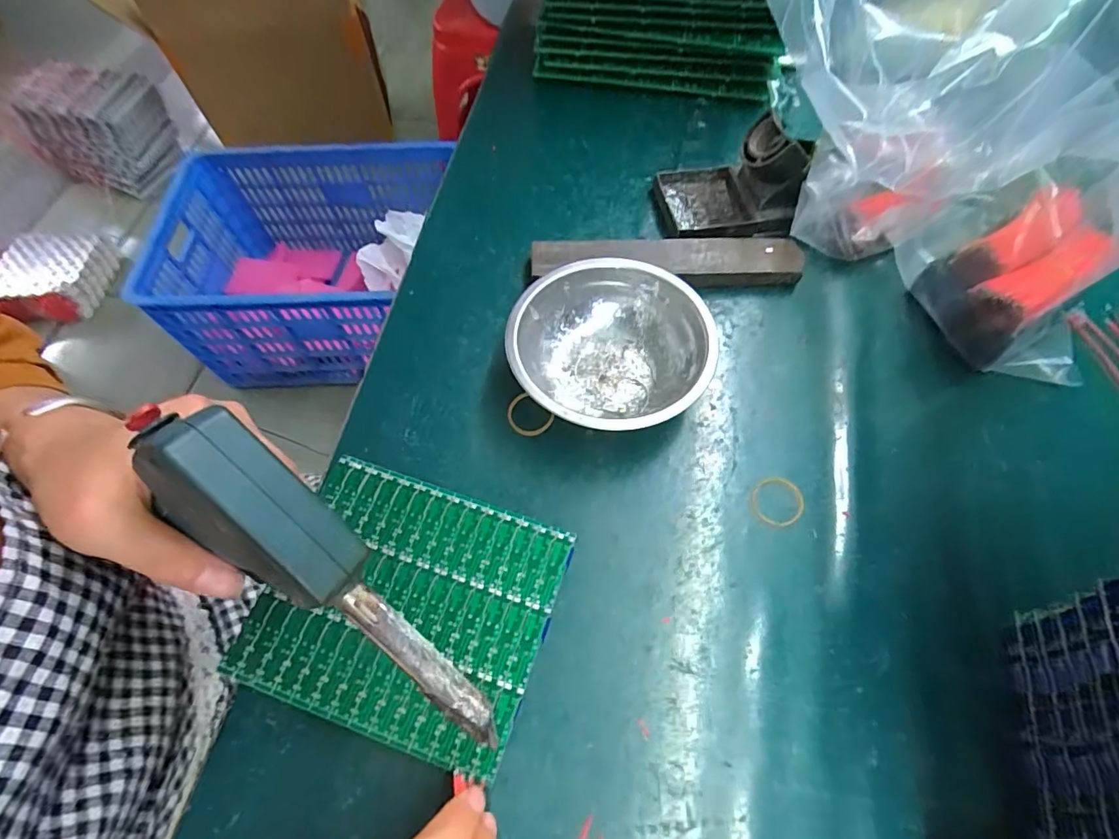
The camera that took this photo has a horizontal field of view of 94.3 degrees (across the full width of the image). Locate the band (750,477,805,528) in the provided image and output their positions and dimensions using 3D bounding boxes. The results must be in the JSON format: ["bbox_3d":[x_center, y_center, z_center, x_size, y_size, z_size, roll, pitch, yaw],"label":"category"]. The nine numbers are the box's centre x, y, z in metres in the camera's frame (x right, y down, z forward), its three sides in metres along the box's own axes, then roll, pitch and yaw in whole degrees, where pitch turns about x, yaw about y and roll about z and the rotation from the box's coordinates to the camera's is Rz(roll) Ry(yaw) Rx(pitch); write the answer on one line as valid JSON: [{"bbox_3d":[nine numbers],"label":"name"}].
[{"bbox_3d":[0.132,0.049,0.314,0.031,0.004,0.030,-2,60,3],"label":"band"}]

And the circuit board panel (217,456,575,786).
[{"bbox_3d":[-0.081,0.098,0.279,0.147,0.004,0.124,17,64,8],"label":"circuit board panel"}]

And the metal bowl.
[{"bbox_3d":[0.034,-0.046,0.337,0.123,0.040,0.124,-2,60,3],"label":"metal bowl"}]

